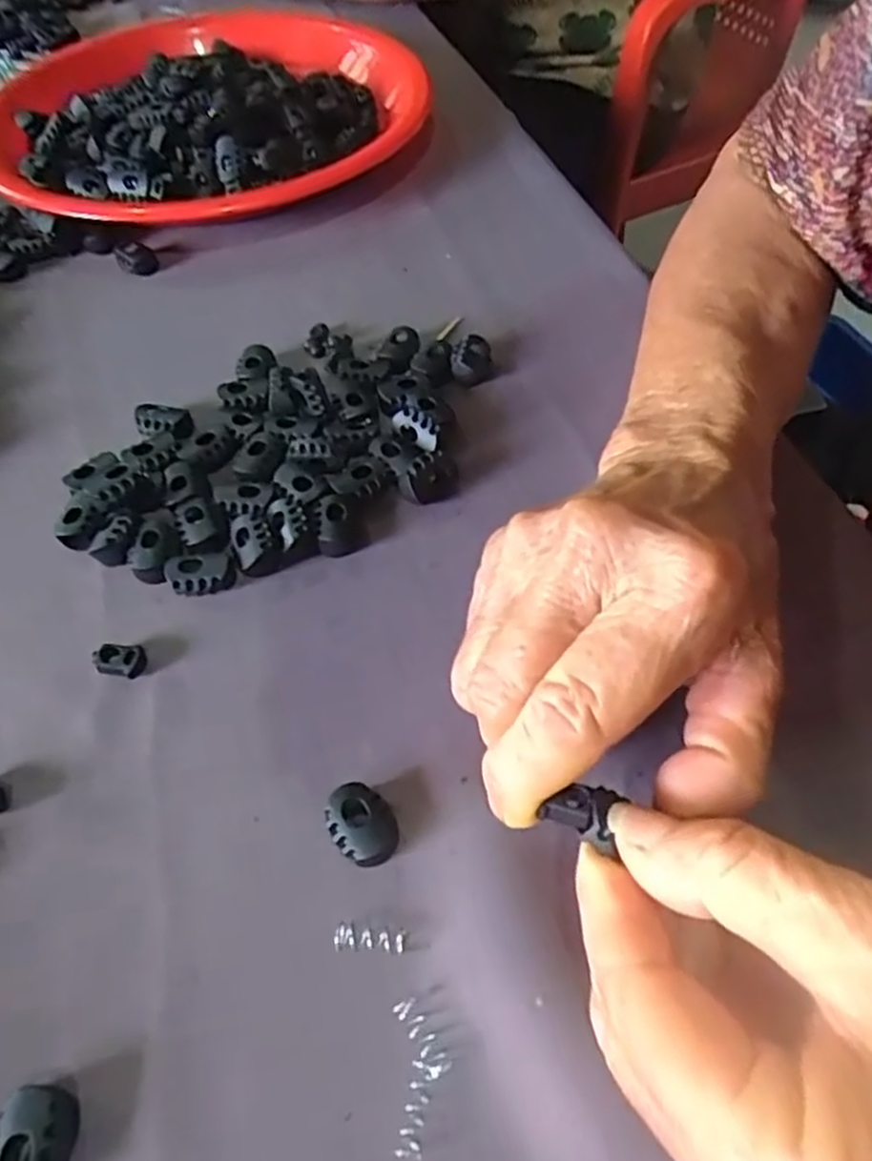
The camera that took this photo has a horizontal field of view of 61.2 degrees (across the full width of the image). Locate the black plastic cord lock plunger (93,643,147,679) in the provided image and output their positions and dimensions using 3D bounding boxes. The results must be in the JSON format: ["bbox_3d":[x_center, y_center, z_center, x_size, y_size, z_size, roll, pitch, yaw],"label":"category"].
[{"bbox_3d":[-0.102,0.026,0.237,0.015,0.007,0.009,5,55,7],"label":"black plastic cord lock plunger"}]

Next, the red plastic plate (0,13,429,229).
[{"bbox_3d":[-0.132,-0.276,0.429,0.241,0.045,0.238,-1,55,2],"label":"red plastic plate"}]

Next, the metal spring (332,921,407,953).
[{"bbox_3d":[-0.017,0.092,0.190,0.019,0.004,0.007,1,55,4],"label":"metal spring"}]

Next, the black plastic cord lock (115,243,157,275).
[{"bbox_3d":[-0.151,-0.162,0.372,0.017,0.010,0.020,-22,57,-12],"label":"black plastic cord lock"}]

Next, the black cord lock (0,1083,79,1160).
[{"bbox_3d":[-0.089,0.125,0.164,0.017,0.010,0.021,-11,55,-5],"label":"black cord lock"}]

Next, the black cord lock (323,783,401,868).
[{"bbox_3d":[-0.020,0.067,0.203,0.017,0.008,0.023,-29,58,-17],"label":"black cord lock"}]

